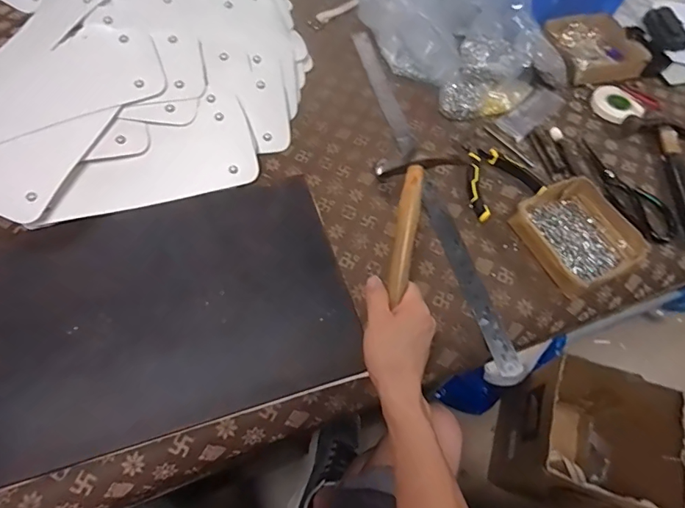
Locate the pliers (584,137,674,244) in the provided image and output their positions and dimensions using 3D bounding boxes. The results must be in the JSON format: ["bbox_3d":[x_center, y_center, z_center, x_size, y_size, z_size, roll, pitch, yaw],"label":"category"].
[{"bbox_3d":[0.413,-0.099,0.666,0.063,0.008,0.191,-18,63,-13],"label":"pliers"}]

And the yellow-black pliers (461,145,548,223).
[{"bbox_3d":[0.234,-0.099,0.648,0.111,0.023,0.123,6,60,0],"label":"yellow-black pliers"}]

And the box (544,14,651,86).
[{"bbox_3d":[0.444,-0.368,0.797,0.137,0.035,0.143,-8,61,-8],"label":"box"}]

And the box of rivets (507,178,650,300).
[{"bbox_3d":[0.321,-0.030,0.604,0.147,0.037,0.139,-21,64,-15],"label":"box of rivets"}]

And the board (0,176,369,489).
[{"bbox_3d":[-0.197,0.056,0.536,0.395,0.015,0.291,-14,62,-12],"label":"board"}]

